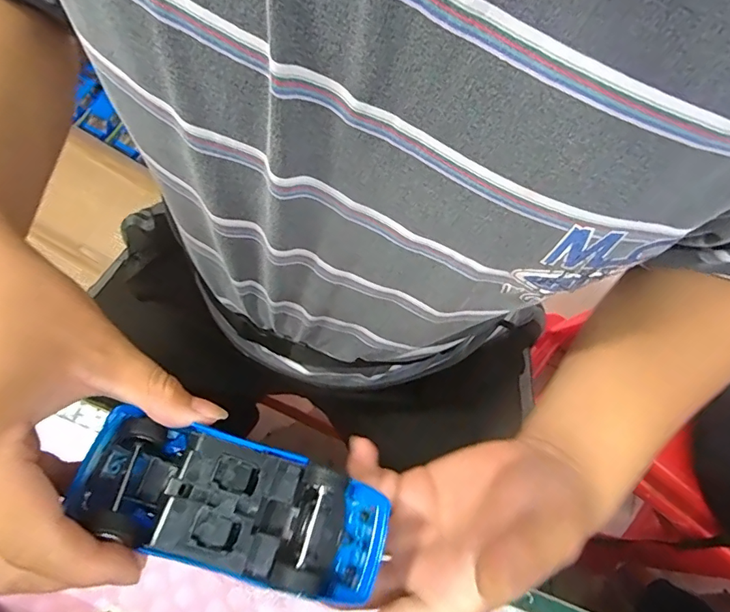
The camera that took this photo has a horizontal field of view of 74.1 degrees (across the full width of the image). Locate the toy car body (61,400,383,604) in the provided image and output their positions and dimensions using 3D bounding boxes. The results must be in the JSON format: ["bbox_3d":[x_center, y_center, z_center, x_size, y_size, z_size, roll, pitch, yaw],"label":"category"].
[{"bbox_3d":[-0.056,0.085,0.210,0.130,0.032,0.049,21,73,-7],"label":"toy car body"}]

